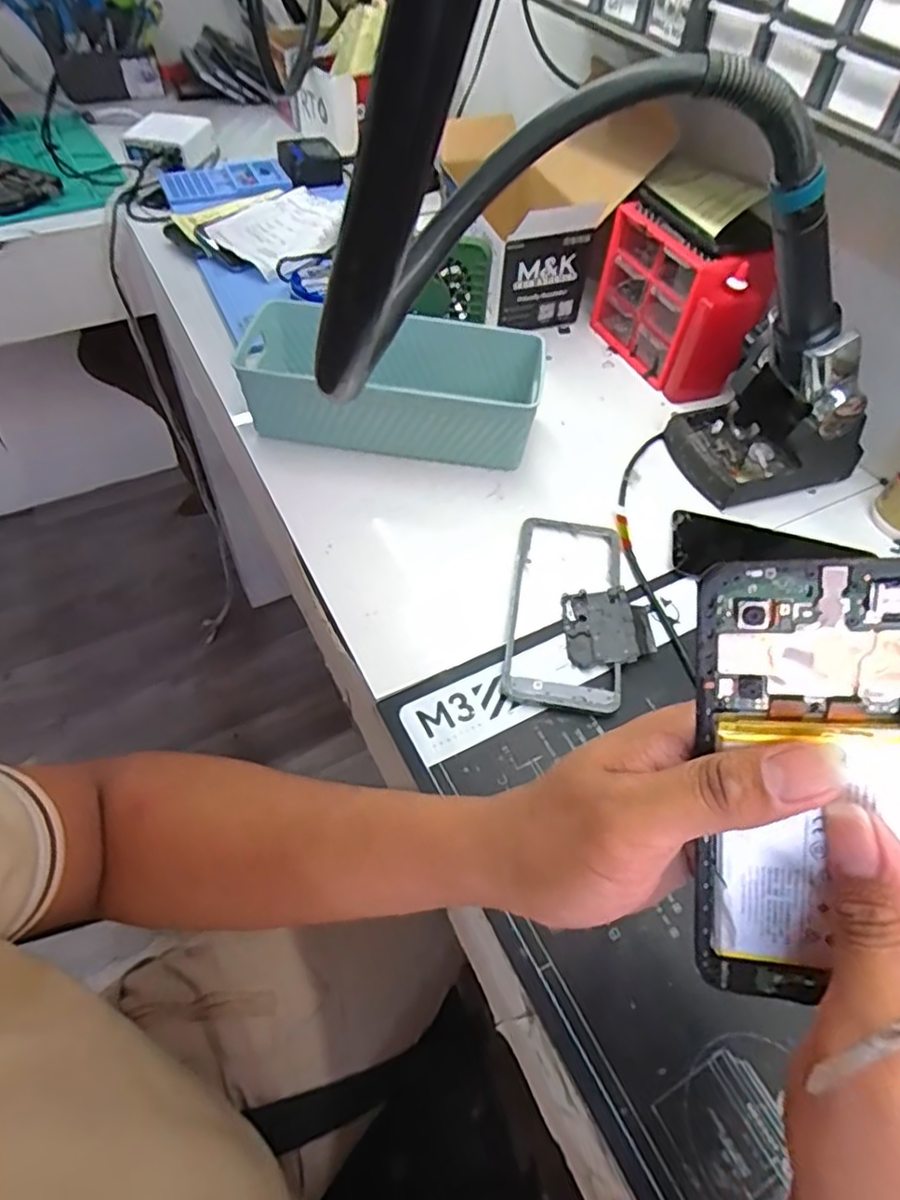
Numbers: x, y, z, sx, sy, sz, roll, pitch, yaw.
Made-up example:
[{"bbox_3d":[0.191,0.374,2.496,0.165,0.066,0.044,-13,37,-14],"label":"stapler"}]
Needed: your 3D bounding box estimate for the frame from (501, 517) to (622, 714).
[{"bbox_3d":[0.083,0.003,0.463,0.077,0.011,0.168,9,54,3],"label":"frame"}]

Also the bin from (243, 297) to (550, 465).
[{"bbox_3d":[-0.050,-0.184,0.551,0.246,0.081,0.101,7,54,1],"label":"bin"}]

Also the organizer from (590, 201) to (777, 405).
[{"bbox_3d":[0.210,-0.277,0.609,0.056,0.127,0.162,-18,57,-16],"label":"organizer"}]

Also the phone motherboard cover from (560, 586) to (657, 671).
[{"bbox_3d":[0.109,0.018,0.451,0.056,0.004,0.062,-9,52,8],"label":"phone motherboard cover"}]

